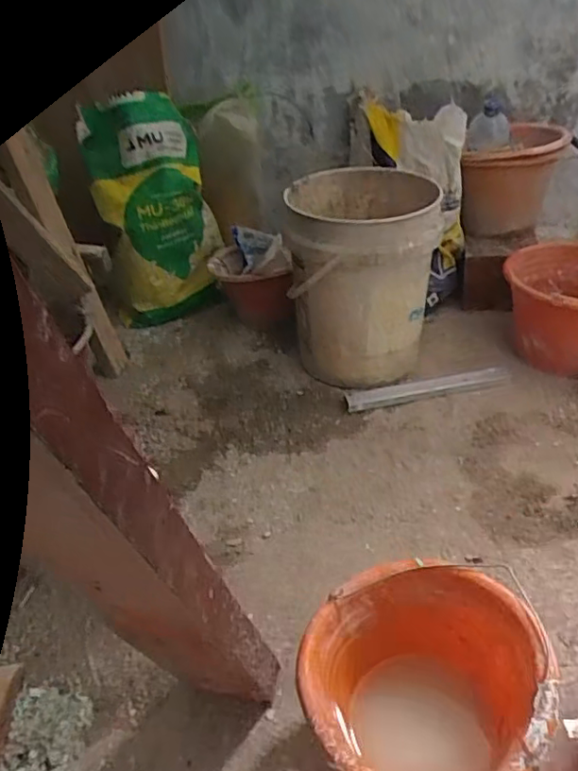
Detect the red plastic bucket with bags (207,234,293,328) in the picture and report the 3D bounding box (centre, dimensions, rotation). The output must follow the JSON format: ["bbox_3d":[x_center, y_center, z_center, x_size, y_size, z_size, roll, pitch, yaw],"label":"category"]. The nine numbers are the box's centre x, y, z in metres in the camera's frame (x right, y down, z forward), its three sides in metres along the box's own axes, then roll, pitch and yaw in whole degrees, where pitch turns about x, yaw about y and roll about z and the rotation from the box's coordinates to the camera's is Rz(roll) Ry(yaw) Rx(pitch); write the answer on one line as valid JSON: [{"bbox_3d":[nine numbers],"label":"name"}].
[{"bbox_3d":[-0.085,-0.245,1.487,0.190,0.177,0.226,-3,34,2],"label":"red plastic bucket with bags"}]

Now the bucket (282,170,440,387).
[{"bbox_3d":[0.158,-0.209,1.245,0.287,0.371,0.310,-4,36,3],"label":"bucket"}]

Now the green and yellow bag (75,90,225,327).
[{"bbox_3d":[-0.320,-0.406,1.450,0.275,0.515,0.092,-22,39,-21],"label":"green and yellow bag"}]

